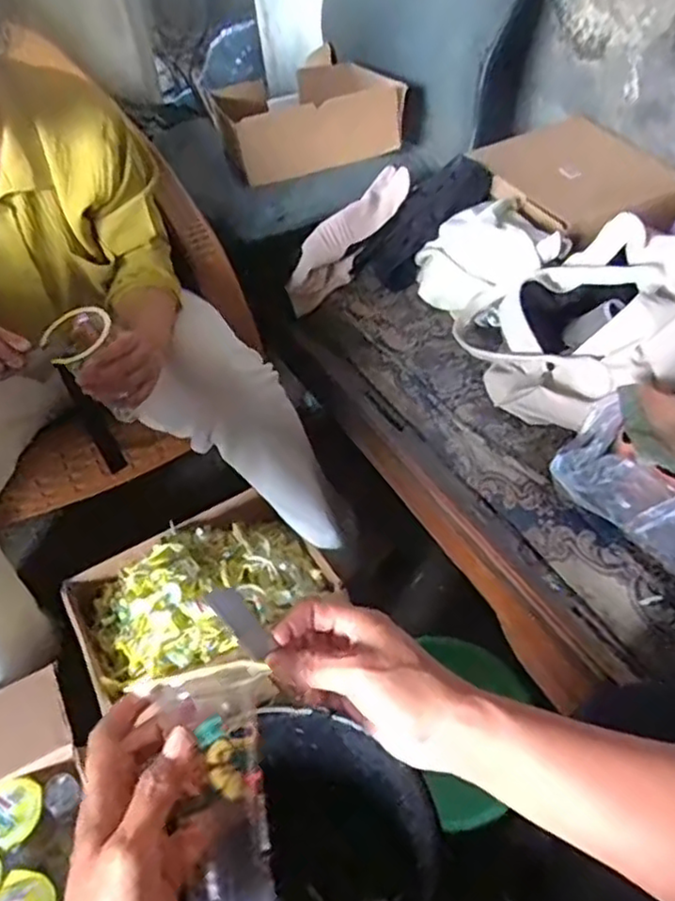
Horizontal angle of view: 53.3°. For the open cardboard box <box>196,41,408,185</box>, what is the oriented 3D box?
[{"bbox_3d":[-0.069,-0.587,1.146,0.277,0.105,0.299,-17,46,-10],"label":"open cardboard box"}]

